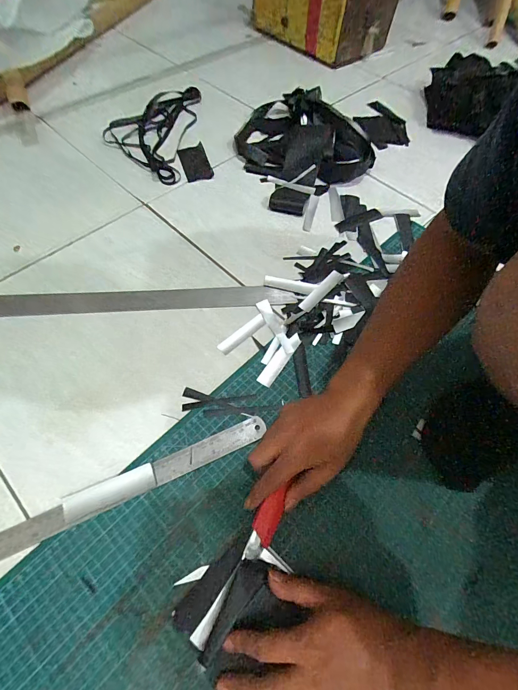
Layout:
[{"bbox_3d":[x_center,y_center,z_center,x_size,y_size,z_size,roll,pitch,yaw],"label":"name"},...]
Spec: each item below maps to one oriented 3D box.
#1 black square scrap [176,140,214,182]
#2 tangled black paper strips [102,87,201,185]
[{"bbox_3d":[-0.132,-0.378,0.674,0.056,0.015,0.104,-16,63,-12],"label":"black square scrap"},{"bbox_3d":[-0.238,-0.467,0.711,0.176,0.034,0.298,6,61,0],"label":"tangled black paper strips"}]

